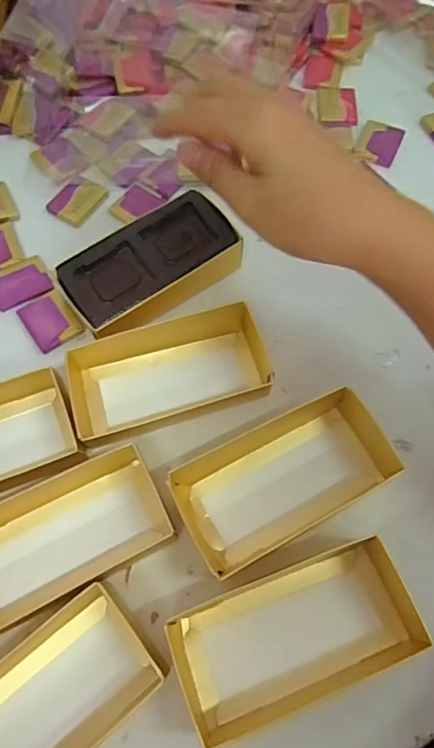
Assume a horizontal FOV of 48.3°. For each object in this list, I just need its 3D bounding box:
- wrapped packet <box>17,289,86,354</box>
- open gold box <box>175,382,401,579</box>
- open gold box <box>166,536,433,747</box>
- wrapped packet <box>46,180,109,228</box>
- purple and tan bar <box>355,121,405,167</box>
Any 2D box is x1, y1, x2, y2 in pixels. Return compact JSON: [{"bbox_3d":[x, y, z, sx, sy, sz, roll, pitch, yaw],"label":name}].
[{"bbox_3d":[-0.113,-0.036,0.330,0.033,0.005,0.040,-34,71,-12],"label":"wrapped packet"},{"bbox_3d":[0.039,0.058,0.275,0.119,0.026,0.061,-25,70,-9],"label":"open gold box"},{"bbox_3d":[0.039,0.133,0.241,0.117,0.031,0.061,-20,69,-7],"label":"open gold box"},{"bbox_3d":[-0.107,-0.135,0.372,0.032,0.004,0.041,28,71,11],"label":"wrapped packet"},{"bbox_3d":[0.130,-0.186,0.391,0.031,0.005,0.044,23,70,10],"label":"purple and tan bar"}]

